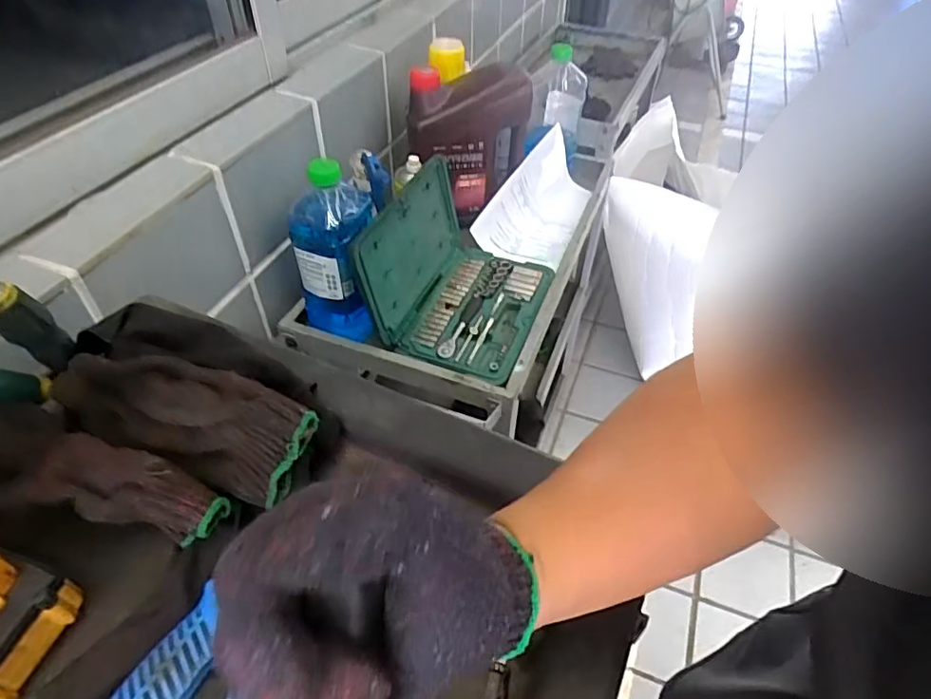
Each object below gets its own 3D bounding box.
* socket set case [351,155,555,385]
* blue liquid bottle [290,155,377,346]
[{"bbox_3d":[0.004,-0.130,0.858,0.230,0.157,0.313,14,47,13],"label":"socket set case"},{"bbox_3d":[-0.179,-0.139,0.780,0.100,0.230,0.103,2,45,1],"label":"blue liquid bottle"}]

